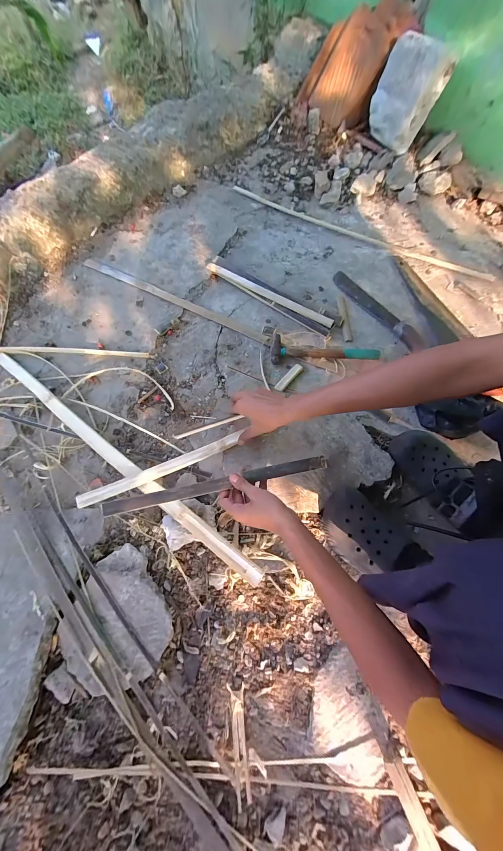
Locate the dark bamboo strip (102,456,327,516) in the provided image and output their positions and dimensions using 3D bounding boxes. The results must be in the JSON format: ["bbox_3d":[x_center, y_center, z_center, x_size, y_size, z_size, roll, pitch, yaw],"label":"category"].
[{"bbox_3d":[-0.057,0.111,0.536,0.423,0.013,0.025,-11,69,-8],"label":"dark bamboo strip"}]

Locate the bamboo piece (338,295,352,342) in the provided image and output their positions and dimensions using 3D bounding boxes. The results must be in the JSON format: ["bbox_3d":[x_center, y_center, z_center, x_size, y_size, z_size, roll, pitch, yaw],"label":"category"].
[{"bbox_3d":[0.267,-0.306,0.805,0.023,0.013,0.164,-1,69,-1],"label":"bamboo piece"}]

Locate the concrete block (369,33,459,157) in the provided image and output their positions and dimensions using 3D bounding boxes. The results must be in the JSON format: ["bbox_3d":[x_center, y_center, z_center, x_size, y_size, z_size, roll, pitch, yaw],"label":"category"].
[{"bbox_3d":[0.497,-1.073,0.909,0.119,0.206,0.197,-41,78,-14],"label":"concrete block"}]

